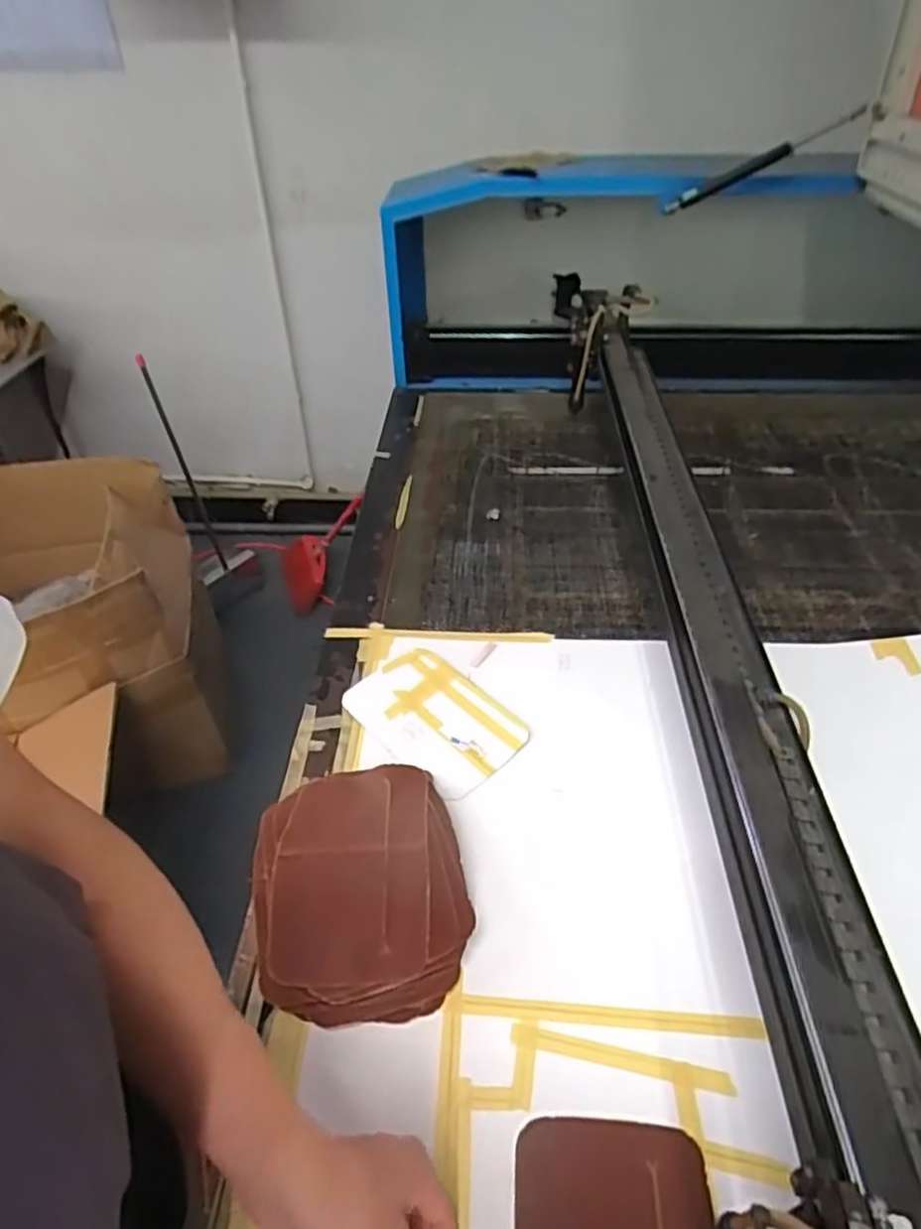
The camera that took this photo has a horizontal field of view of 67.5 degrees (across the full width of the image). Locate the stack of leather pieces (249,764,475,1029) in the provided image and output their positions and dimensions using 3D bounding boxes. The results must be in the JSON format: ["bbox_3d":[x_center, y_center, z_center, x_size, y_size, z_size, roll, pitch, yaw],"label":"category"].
[{"bbox_3d":[-0.090,0.233,0.614,0.179,0.066,0.223,-10,43,-8],"label":"stack of leather pieces"}]

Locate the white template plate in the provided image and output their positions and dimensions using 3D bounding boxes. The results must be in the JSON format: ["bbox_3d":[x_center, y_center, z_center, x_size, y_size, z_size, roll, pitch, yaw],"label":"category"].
[{"bbox_3d":[-0.027,0.116,0.789,0.197,0.006,0.132,32,53,32],"label":"white template plate"}]

